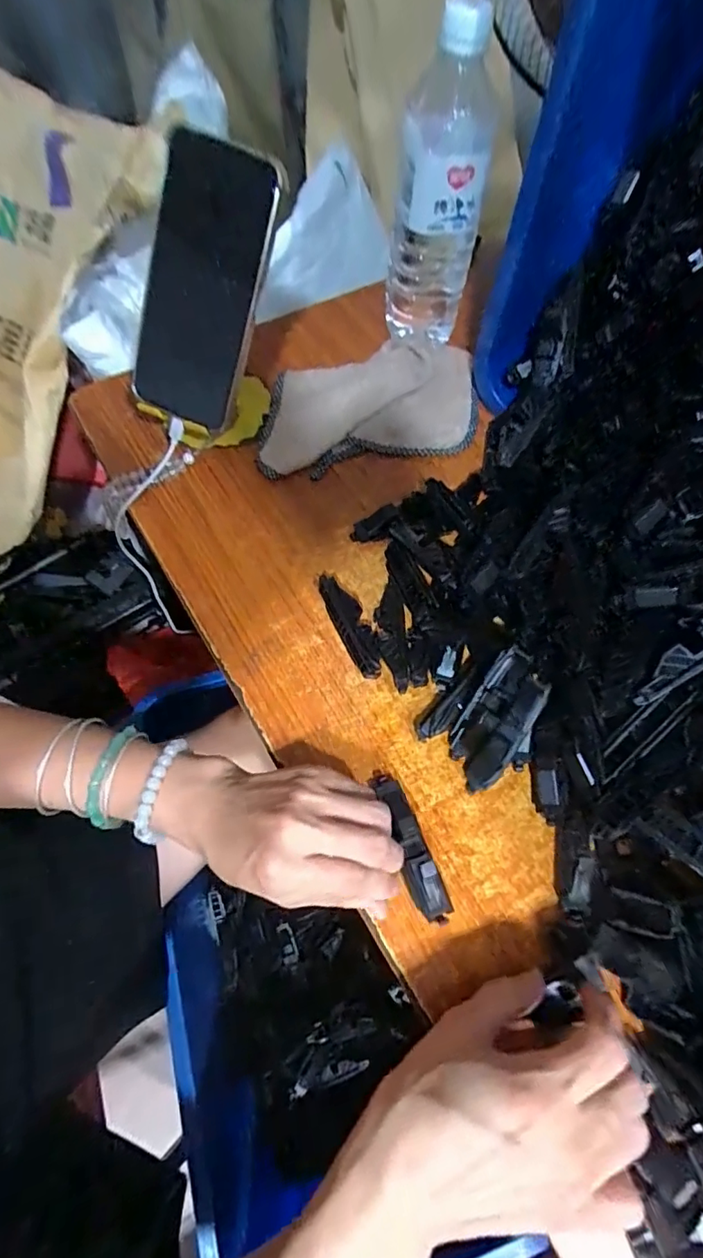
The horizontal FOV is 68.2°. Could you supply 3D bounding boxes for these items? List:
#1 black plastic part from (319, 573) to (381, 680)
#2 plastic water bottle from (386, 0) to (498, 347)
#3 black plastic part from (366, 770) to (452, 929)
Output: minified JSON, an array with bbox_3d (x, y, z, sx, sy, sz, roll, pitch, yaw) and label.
[{"bbox_3d":[0.000,-0.003,0.357,0.020,0.014,0.080,-22,67,-12],"label":"black plastic part"},{"bbox_3d":[0.068,-0.329,0.411,0.067,0.201,0.076,10,64,3],"label":"plastic water bottle"},{"bbox_3d":[0.033,0.121,0.290,0.018,0.010,0.084,-19,74,-11],"label":"black plastic part"}]

